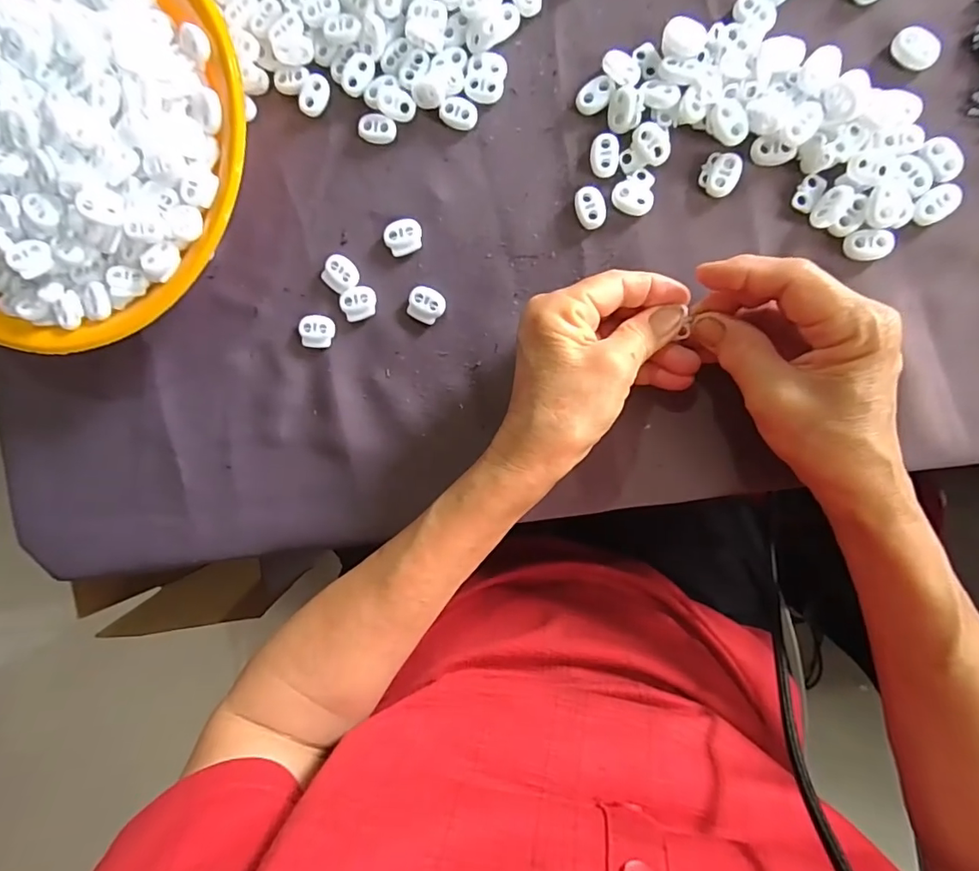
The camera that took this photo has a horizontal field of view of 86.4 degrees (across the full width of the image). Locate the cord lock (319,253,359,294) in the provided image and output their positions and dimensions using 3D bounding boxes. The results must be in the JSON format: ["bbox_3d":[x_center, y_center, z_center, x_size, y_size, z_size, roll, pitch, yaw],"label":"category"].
[{"bbox_3d":[-0.090,-0.097,0.314,0.021,0.007,0.020,40,98,5],"label":"cord lock"}]

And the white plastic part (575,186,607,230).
[{"bbox_3d":[0.056,-0.126,0.289,0.015,0.005,0.022,-13,91,9],"label":"white plastic part"}]

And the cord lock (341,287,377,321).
[{"bbox_3d":[-0.079,-0.079,0.313,0.020,0.006,0.021,2,93,9],"label":"cord lock"}]

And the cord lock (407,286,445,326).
[{"bbox_3d":[-0.037,-0.076,0.307,0.021,0.006,0.020,22,96,7],"label":"cord lock"}]

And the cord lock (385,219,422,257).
[{"bbox_3d":[-0.050,-0.117,0.307,0.021,0.007,0.019,-18,90,9],"label":"cord lock"}]

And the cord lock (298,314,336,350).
[{"bbox_3d":[-0.105,-0.063,0.317,0.021,0.005,0.020,9,94,8],"label":"cord lock"}]

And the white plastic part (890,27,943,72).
[{"bbox_3d":[0.213,-0.193,0.261,0.023,0.006,0.015,43,98,5],"label":"white plastic part"}]

